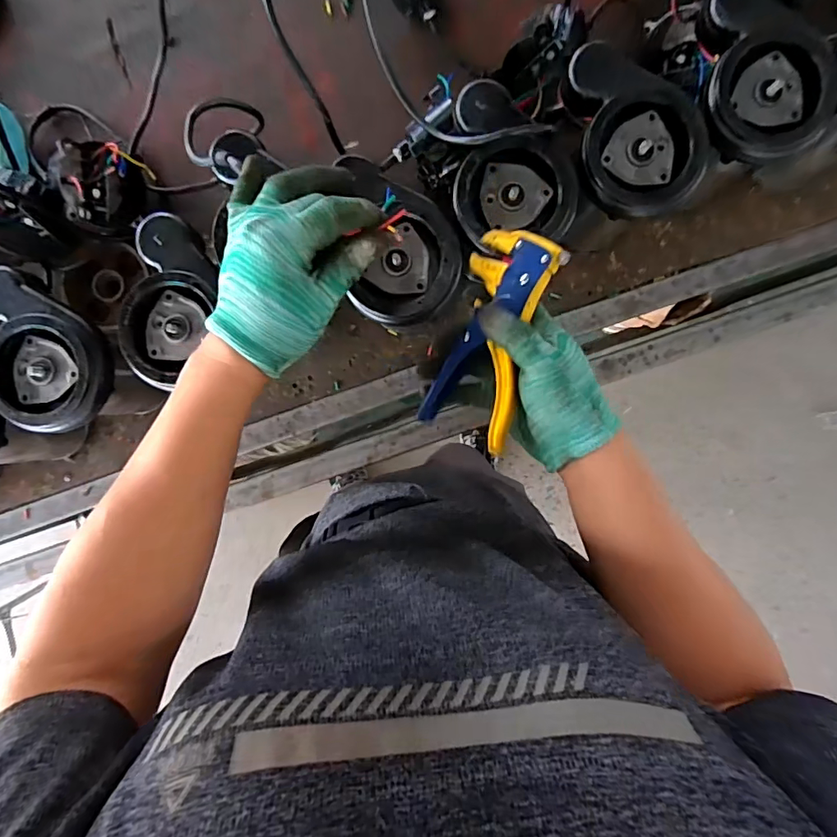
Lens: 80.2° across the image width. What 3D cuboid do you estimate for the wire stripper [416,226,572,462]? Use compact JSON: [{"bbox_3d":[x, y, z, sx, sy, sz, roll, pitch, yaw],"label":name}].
[{"bbox_3d":[0.058,-0.066,0.399,0.076,0.023,0.165,23,97,31],"label":"wire stripper"}]

